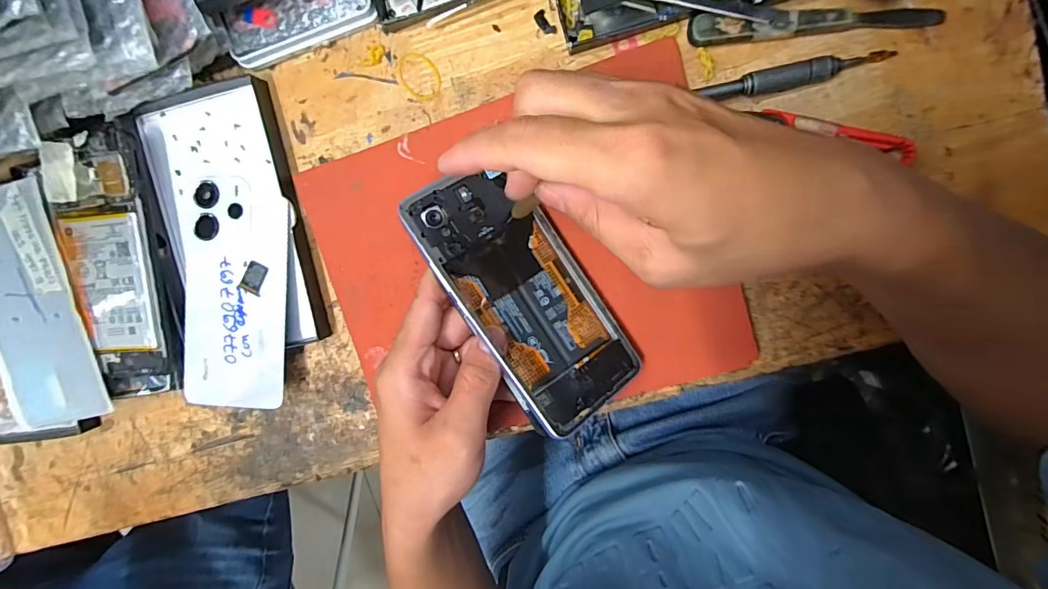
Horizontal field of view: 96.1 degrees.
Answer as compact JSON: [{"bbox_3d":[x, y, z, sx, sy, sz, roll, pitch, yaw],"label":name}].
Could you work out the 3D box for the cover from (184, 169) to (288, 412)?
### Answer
[{"bbox_3d":[-0.198,-0.001,0.323,0.073,0.006,0.156,0,90,3],"label":"cover"}]

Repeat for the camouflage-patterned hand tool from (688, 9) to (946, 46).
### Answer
[{"bbox_3d":[0.161,-0.150,0.261,0.133,0.011,0.014,1,99,7],"label":"camouflage-patterned hand tool"}]

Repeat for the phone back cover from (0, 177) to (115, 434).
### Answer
[{"bbox_3d":[-0.350,0.012,0.332,0.085,0.008,0.167,-12,96,6],"label":"phone back cover"}]

